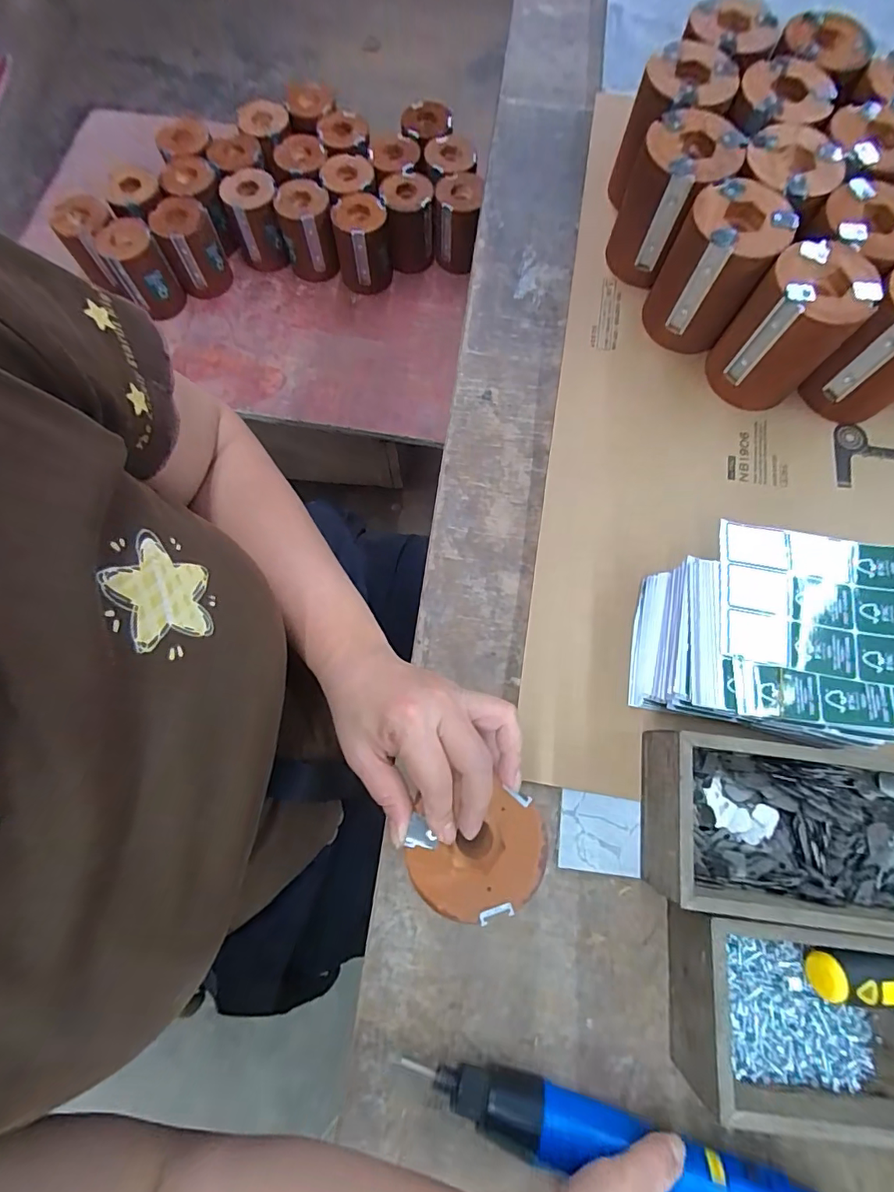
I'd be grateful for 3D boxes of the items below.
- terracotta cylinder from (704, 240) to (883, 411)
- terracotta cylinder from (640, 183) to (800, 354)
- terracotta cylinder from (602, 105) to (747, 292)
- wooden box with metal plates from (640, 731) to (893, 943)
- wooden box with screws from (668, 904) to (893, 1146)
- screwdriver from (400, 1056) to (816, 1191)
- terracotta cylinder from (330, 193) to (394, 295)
[{"bbox_3d":[0.282,-0.217,0.413,0.079,0.099,0.089,43,78,11],"label":"terracotta cylinder"},{"bbox_3d":[0.225,-0.275,0.429,0.079,0.099,0.080,26,76,7],"label":"terracotta cylinder"},{"bbox_3d":[0.196,-0.346,0.449,0.078,0.108,0.085,20,75,6],"label":"terracotta cylinder"},{"bbox_3d":[0.282,0.158,0.333,0.300,0.072,0.113,6,74,2],"label":"wooden box with metal plates"},{"bbox_3d":[0.292,0.261,0.307,0.295,0.065,0.101,6,74,2],"label":"wooden box with screws"},{"bbox_3d":[0.105,0.333,0.293,0.255,0.030,0.041,17,75,7],"label":"screwdriver"},{"bbox_3d":[-0.124,-0.521,0.745,0.080,0.099,0.077,-6,74,-2],"label":"terracotta cylinder"}]

